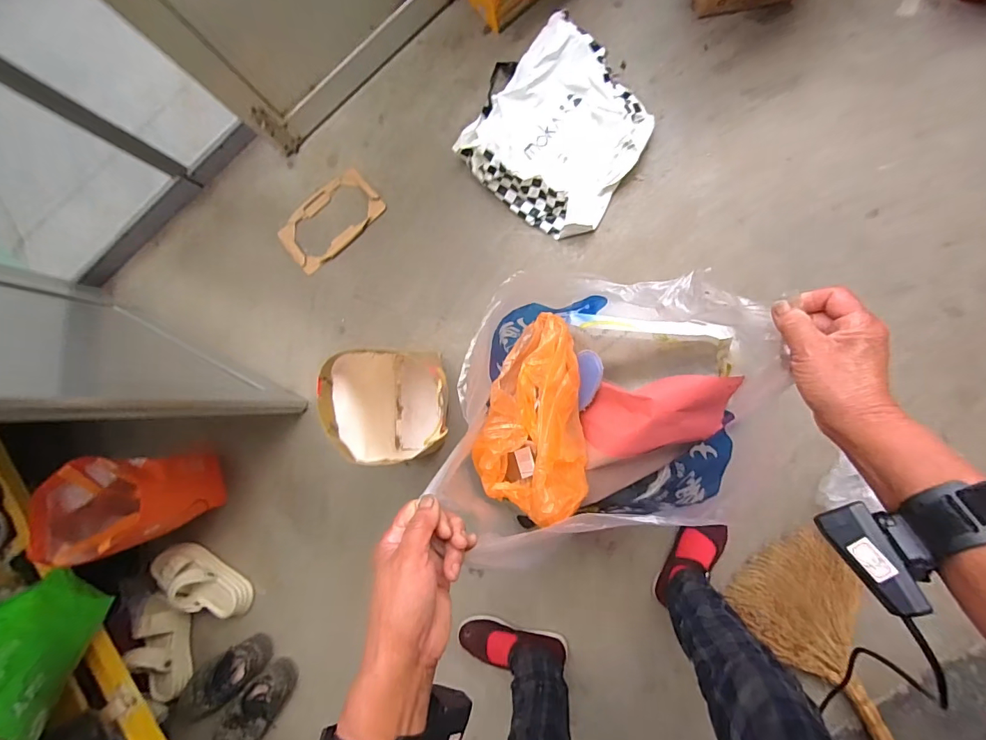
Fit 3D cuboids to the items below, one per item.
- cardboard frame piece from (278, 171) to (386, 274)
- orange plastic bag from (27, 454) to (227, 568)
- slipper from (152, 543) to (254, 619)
[{"bbox_3d":[-0.409,-0.375,1.110,0.261,0.014,0.159,-41,81,4],"label":"cardboard frame piece"},{"bbox_3d":[-0.764,0.278,0.967,0.234,0.254,0.191,-4,85,8],"label":"orange plastic bag"},{"bbox_3d":[-0.692,0.499,1.043,0.242,0.083,0.111,35,91,9],"label":"slipper"}]

